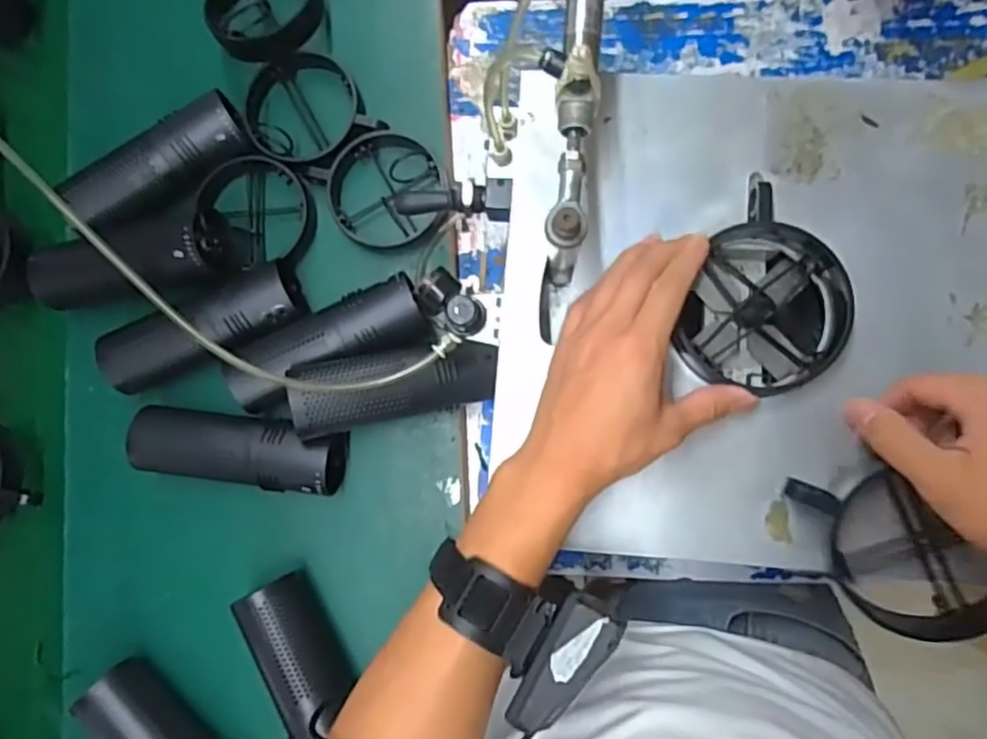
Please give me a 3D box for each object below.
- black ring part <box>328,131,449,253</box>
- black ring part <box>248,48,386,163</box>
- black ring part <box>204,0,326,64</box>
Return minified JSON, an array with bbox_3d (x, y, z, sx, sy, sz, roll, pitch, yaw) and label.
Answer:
[{"bbox_3d":[-0.090,-0.153,0.566,0.097,0.021,0.099,0,84,4],"label":"black ring part"},{"bbox_3d":[-0.163,-0.223,0.574,0.097,0.022,0.102,-34,83,0],"label":"black ring part"},{"bbox_3d":[-0.199,-0.320,0.585,0.103,0.026,0.101,0,84,4],"label":"black ring part"}]

